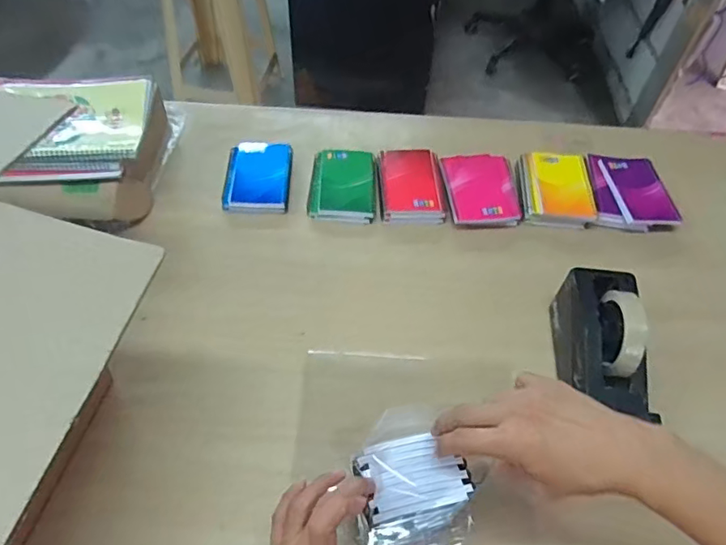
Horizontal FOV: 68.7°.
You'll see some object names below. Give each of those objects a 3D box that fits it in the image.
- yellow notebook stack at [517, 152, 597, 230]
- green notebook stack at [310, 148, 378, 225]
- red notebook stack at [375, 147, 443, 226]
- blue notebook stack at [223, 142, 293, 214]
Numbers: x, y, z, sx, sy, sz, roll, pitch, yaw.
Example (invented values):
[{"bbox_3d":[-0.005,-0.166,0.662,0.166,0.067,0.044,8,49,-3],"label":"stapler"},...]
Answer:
[{"bbox_3d":[0.299,-0.134,0.819,0.103,0.031,0.151,5,53,1],"label":"yellow notebook stack"},{"bbox_3d":[-0.030,-0.136,0.812,0.096,0.021,0.140,3,53,0],"label":"green notebook stack"},{"bbox_3d":[0.072,-0.130,0.811,0.092,0.027,0.136,-1,53,-3],"label":"red notebook stack"},{"bbox_3d":[-0.160,-0.149,0.811,0.096,0.017,0.139,0,53,-3],"label":"blue notebook stack"}]

